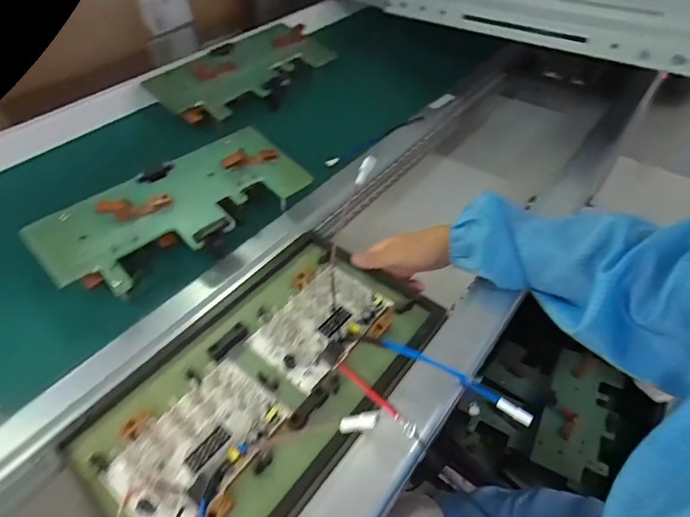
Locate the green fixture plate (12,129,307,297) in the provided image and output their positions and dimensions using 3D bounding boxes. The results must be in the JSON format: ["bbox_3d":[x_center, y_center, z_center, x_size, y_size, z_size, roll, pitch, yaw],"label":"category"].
[{"bbox_3d":[-0.192,-0.067,0.485,0.127,0.038,0.291,36,59,26],"label":"green fixture plate"}]

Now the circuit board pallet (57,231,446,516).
[{"bbox_3d":[-0.072,0.105,0.399,0.200,0.027,0.322,31,56,25],"label":"circuit board pallet"}]

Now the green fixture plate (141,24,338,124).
[{"bbox_3d":[-0.153,-0.298,0.663,0.126,0.061,0.290,28,54,23],"label":"green fixture plate"}]

